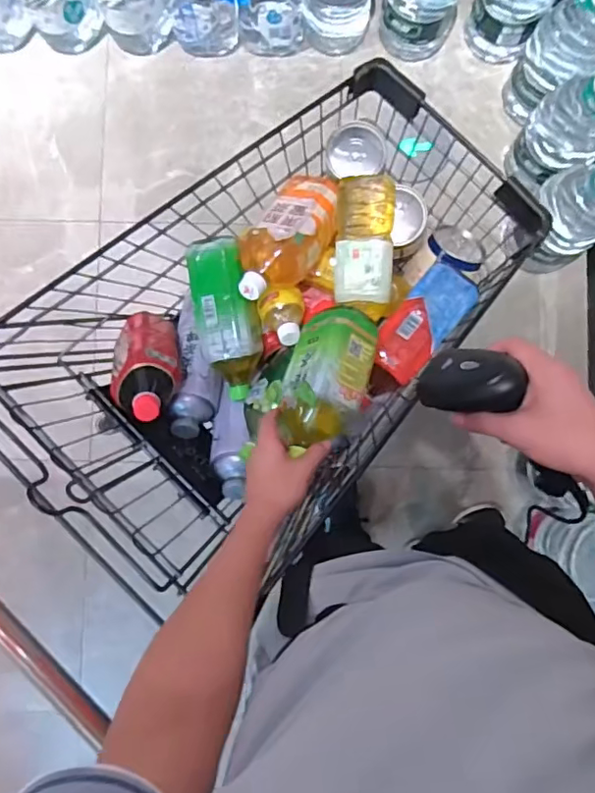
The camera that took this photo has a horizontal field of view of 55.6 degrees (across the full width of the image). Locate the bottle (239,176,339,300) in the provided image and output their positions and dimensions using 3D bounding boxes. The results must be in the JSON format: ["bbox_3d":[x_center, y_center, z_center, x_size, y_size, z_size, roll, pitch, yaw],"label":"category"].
[{"bbox_3d":[-0.014,-0.216,0.782,0.099,0.084,0.214,30,71,3],"label":"bottle"}]

